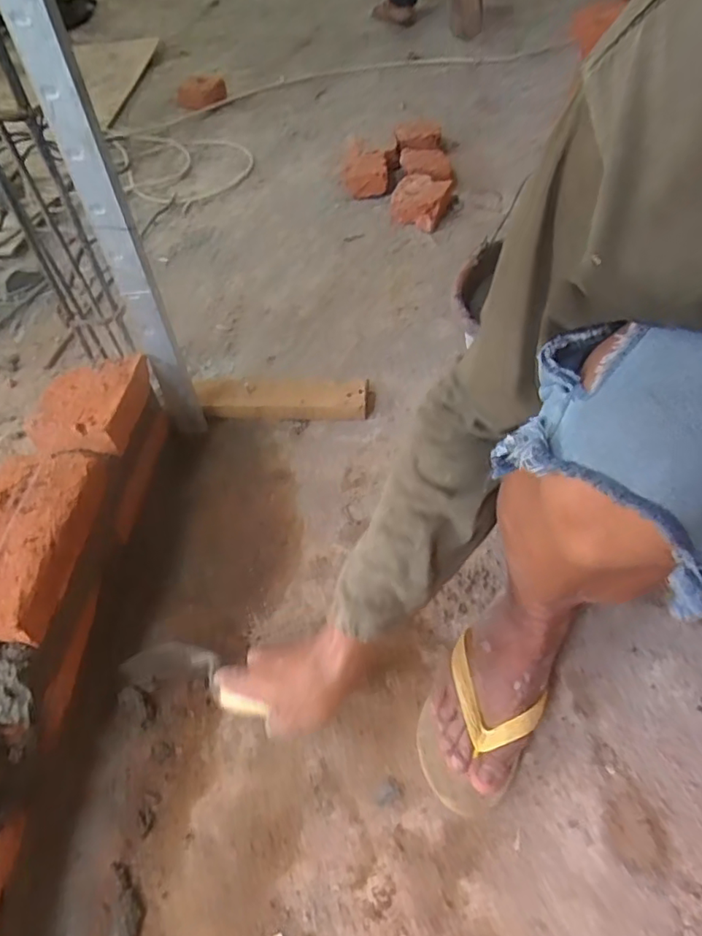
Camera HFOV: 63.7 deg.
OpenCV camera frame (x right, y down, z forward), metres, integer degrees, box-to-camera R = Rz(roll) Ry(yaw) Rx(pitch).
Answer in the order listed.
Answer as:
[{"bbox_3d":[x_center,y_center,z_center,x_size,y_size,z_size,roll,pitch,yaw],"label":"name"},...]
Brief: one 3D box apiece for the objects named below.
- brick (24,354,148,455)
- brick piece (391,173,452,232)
[{"bbox_3d":[-0.313,-0.074,0.674,0.107,0.043,0.152,1,53,4],"label":"brick"},{"bbox_3d":[0.144,-0.551,1.170,0.109,0.056,0.118,20,56,14],"label":"brick piece"}]

